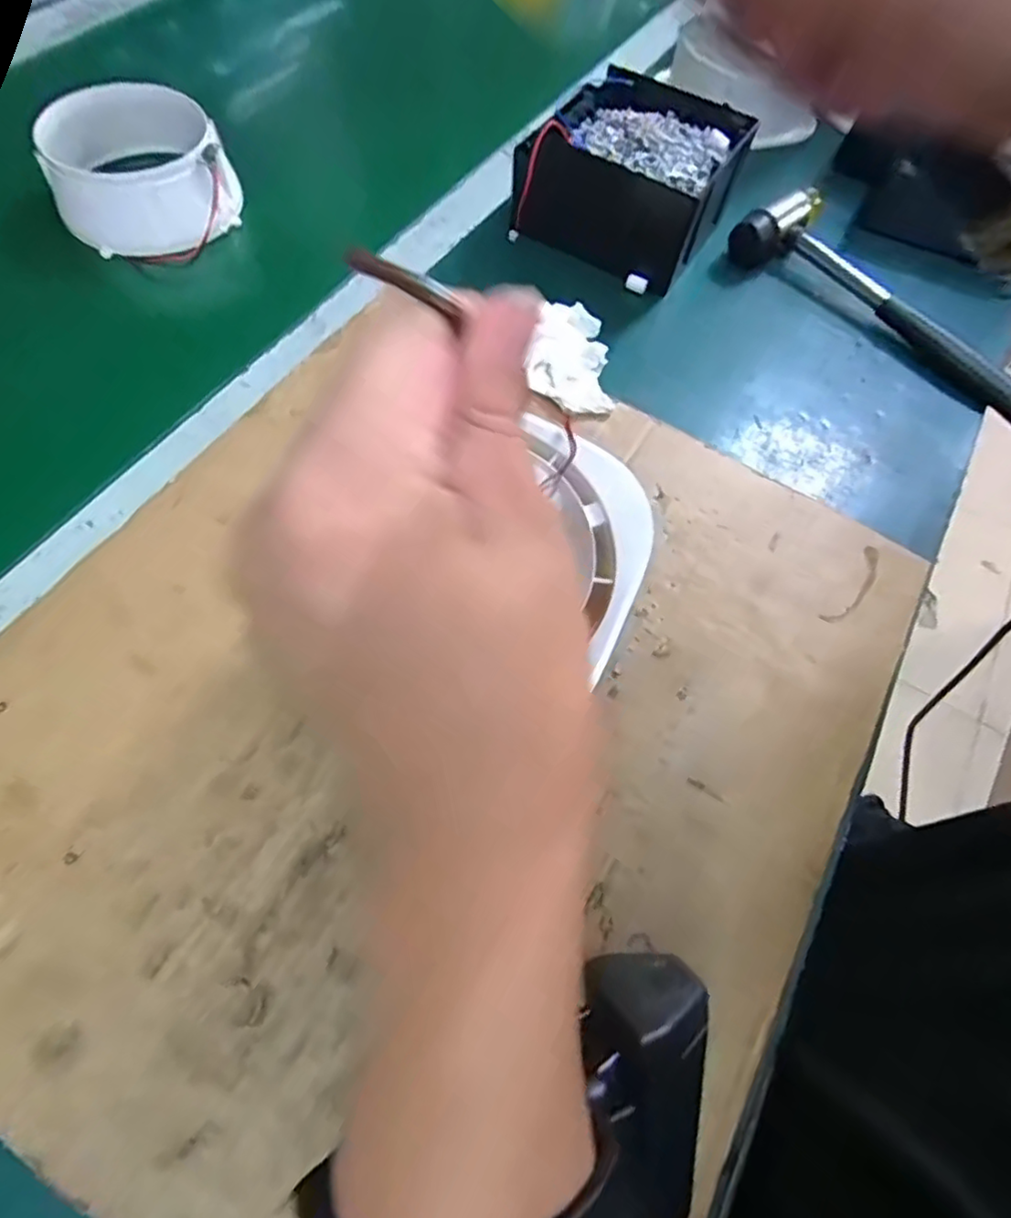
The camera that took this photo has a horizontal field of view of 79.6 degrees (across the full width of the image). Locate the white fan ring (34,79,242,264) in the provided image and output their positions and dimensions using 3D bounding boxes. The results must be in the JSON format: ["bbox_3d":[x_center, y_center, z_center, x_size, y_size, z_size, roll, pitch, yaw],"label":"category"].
[{"bbox_3d":[-0.259,-0.311,0.433,0.118,0.064,0.092,-23,70,-15],"label":"white fan ring"}]

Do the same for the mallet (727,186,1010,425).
[{"bbox_3d":[0.281,-0.224,0.436,0.253,0.052,0.034,42,69,13],"label":"mallet"}]

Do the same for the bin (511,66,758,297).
[{"bbox_3d":[0.088,-0.316,0.451,0.137,0.068,0.120,28,65,9],"label":"bin"}]

